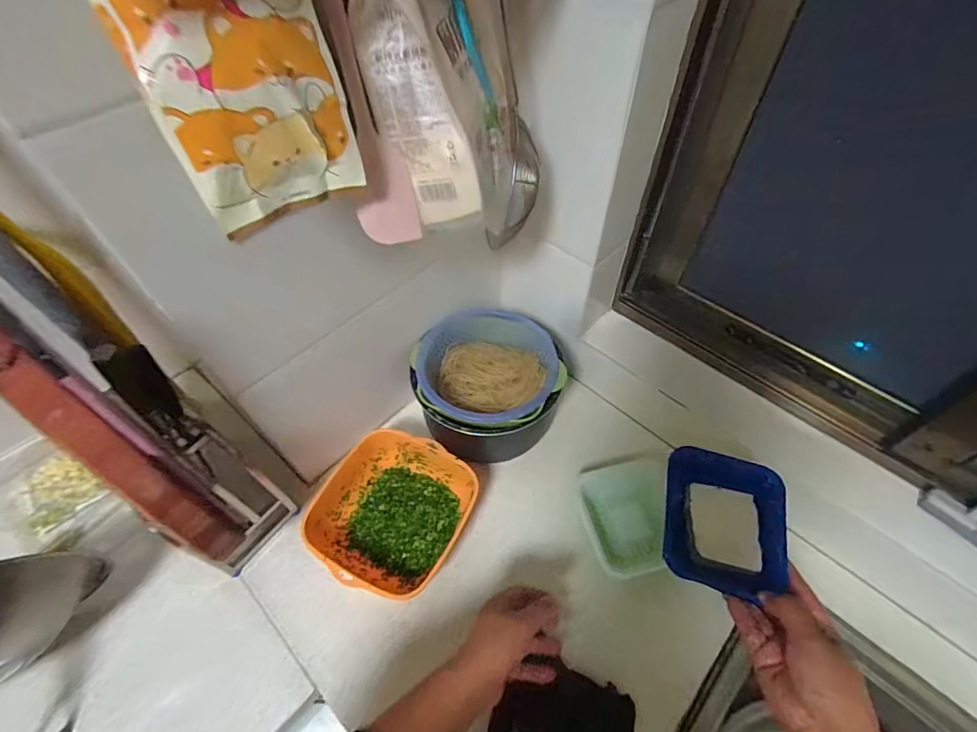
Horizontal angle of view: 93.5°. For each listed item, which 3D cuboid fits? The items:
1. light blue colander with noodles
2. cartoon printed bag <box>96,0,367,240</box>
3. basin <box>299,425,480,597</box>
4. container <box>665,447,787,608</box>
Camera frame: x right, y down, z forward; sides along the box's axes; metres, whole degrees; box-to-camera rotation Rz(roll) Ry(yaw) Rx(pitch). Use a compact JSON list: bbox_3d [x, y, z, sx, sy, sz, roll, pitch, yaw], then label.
[{"bbox_3d":[0.001,0.001,0.712,0.199,0.076,0.196,0,54,0],"label":"light blue colander with noodles"},{"bbox_3d":[-0.146,-0.175,0.265,0.103,0.174,0.035,-34,50,-24],"label":"cartoon printed bag"},{"bbox_3d":[-0.135,0.213,0.664,0.199,0.084,0.207,21,57,15],"label":"basin"},{"bbox_3d":[0.253,0.169,0.496,0.119,0.048,0.134,11,55,8],"label":"container"}]

